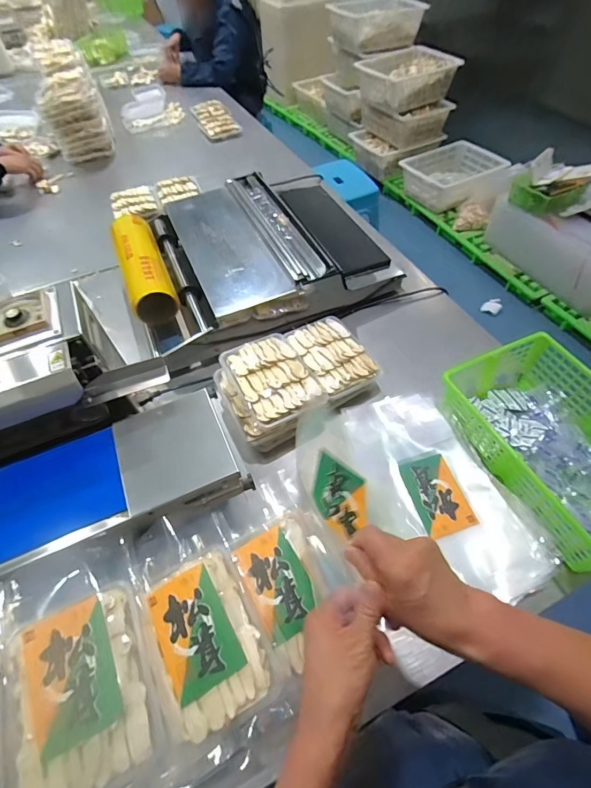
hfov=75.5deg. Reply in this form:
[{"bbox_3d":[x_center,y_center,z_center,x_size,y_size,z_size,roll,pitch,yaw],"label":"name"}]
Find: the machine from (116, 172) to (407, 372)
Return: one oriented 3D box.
[{"bbox_3d":[-0.107,-0.334,0.925,0.553,0.145,0.437,-19,56,-11],"label":"machine"}]

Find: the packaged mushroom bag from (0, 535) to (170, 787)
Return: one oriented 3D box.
[{"bbox_3d":[-0.237,0.291,0.412,0.144,0.043,0.244,-25,57,-15],"label":"packaged mushroom bag"}]

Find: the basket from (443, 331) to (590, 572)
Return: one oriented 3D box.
[{"bbox_3d":[0.412,0.075,0.602,0.212,0.095,0.348,-22,56,-13],"label":"basket"}]

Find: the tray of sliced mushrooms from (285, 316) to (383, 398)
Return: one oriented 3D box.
[{"bbox_3d":[0.070,-0.072,0.747,0.129,0.040,0.178,-25,57,-14],"label":"tray of sliced mushrooms"}]

